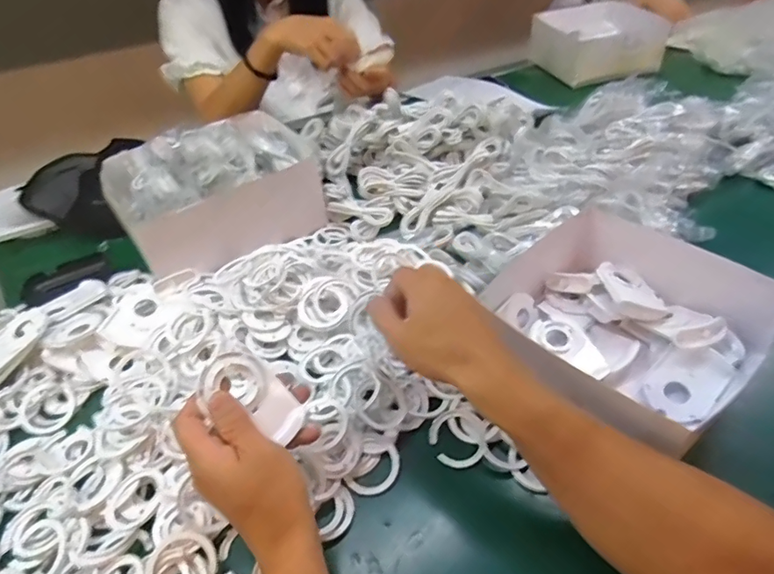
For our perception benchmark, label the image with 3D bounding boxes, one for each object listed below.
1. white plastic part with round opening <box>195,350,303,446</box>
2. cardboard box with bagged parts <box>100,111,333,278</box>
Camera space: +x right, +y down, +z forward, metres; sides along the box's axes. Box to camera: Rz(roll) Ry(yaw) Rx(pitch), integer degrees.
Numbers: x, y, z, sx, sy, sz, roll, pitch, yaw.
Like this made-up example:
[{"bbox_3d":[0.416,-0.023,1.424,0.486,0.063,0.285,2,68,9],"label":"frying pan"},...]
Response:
[{"bbox_3d":[-0.103,0.083,0.380,0.081,0.014,0.043,39,50,-6],"label":"white plastic part with round opening"},{"bbox_3d":[-0.234,-0.139,0.682,0.258,0.131,0.209,-30,48,-23],"label":"cardboard box with bagged parts"}]

